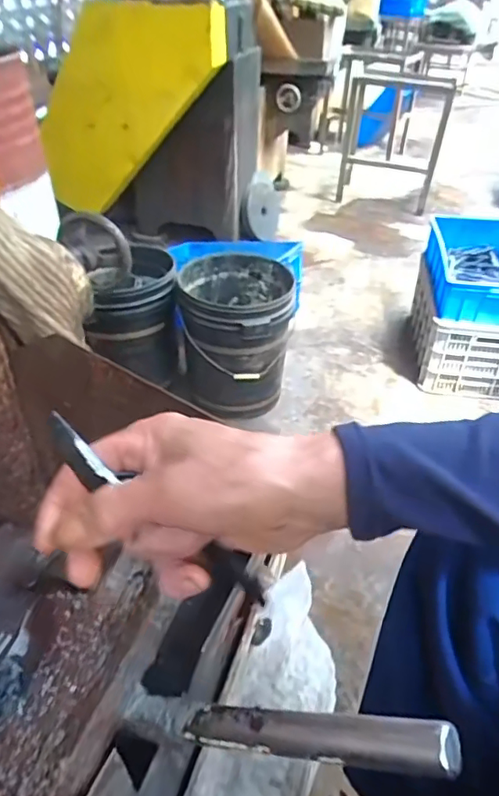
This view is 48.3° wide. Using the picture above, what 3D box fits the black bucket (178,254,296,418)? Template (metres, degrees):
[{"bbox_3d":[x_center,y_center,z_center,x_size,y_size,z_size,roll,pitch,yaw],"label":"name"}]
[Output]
[{"bbox_3d":[-0.050,-0.184,1.789,0.348,0.417,0.380,1,39,-1],"label":"black bucket"}]

